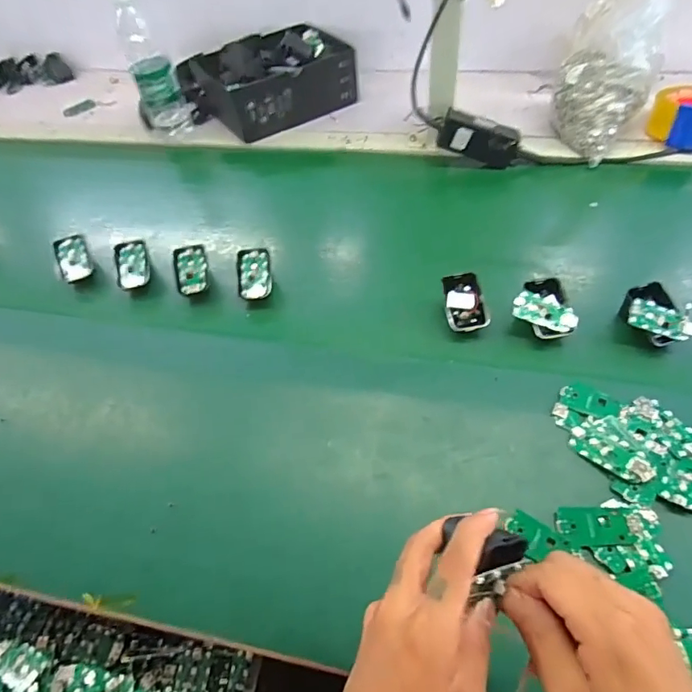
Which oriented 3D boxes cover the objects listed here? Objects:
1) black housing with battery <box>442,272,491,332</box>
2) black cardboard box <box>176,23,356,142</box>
[{"bbox_3d":[0.136,-0.049,0.545,0.046,0.033,0.061,-6,54,-1],"label":"black housing with battery"},{"bbox_3d":[-0.124,-0.480,0.865,0.254,0.101,0.191,-24,56,-14],"label":"black cardboard box"}]

